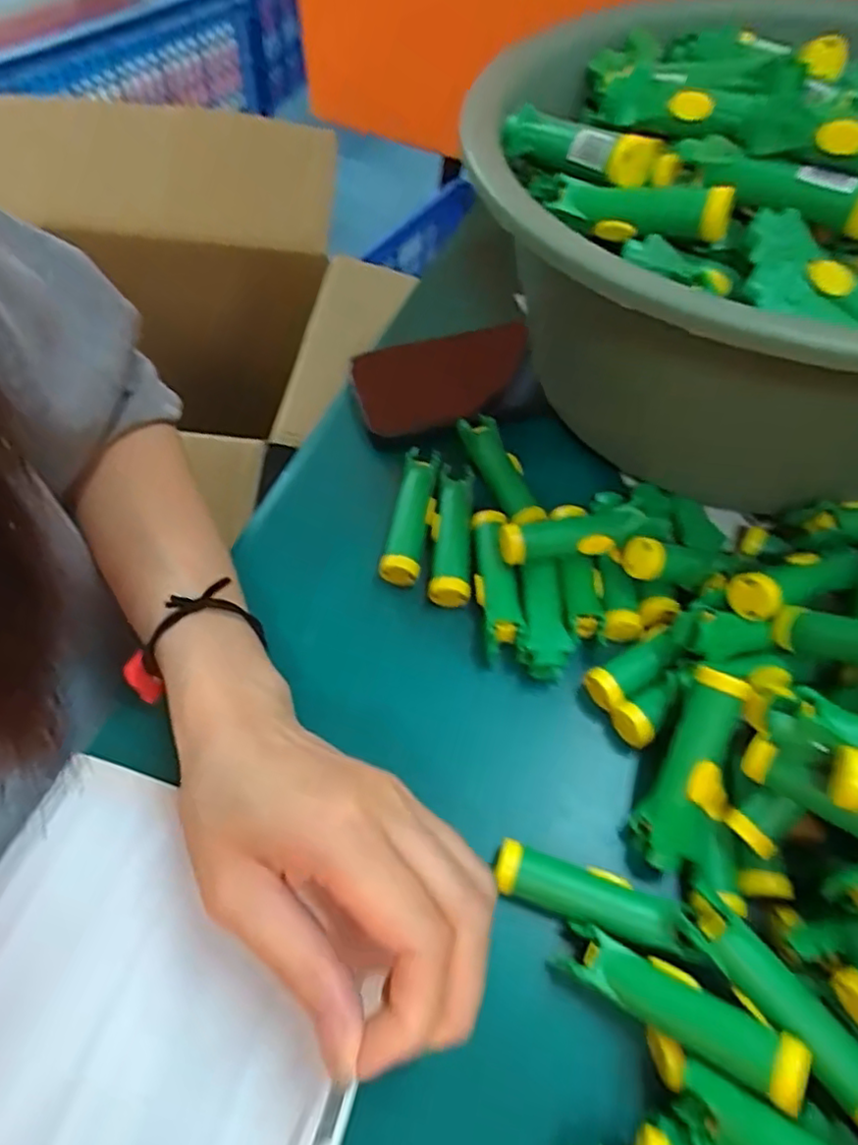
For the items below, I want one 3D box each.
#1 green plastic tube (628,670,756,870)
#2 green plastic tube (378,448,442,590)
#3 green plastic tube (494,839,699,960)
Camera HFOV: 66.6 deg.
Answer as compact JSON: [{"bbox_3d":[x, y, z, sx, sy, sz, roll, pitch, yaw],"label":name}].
[{"bbox_3d":[0.107,0.079,0.265,0.026,0.018,0.079,19,92,10],"label":"green plastic tube"},{"bbox_3d":[-0.007,-0.031,0.354,0.025,0.018,0.076,10,58,4],"label":"green plastic tube"},{"bbox_3d":[0.062,0.125,0.255,0.072,0.014,0.020,18,59,9],"label":"green plastic tube"}]

